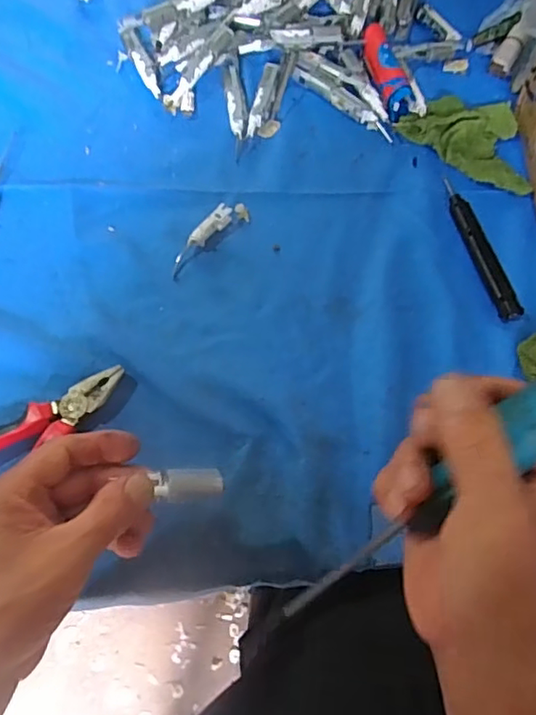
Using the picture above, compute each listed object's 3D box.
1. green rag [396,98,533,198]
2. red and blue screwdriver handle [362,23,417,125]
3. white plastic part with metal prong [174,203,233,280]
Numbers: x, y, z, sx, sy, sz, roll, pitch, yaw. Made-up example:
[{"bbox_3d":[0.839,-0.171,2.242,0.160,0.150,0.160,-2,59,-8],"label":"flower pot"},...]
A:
[{"bbox_3d":[0.205,-0.233,0.589,0.127,0.020,0.127,4,64,-1],"label":"green rag"},{"bbox_3d":[0.130,-0.313,0.616,0.033,0.026,0.126,-6,65,-6],"label":"red and blue screwdriver handle"},{"bbox_3d":[-0.062,-0.108,0.514,0.017,0.015,0.085,33,67,12],"label":"white plastic part with metal prong"}]

